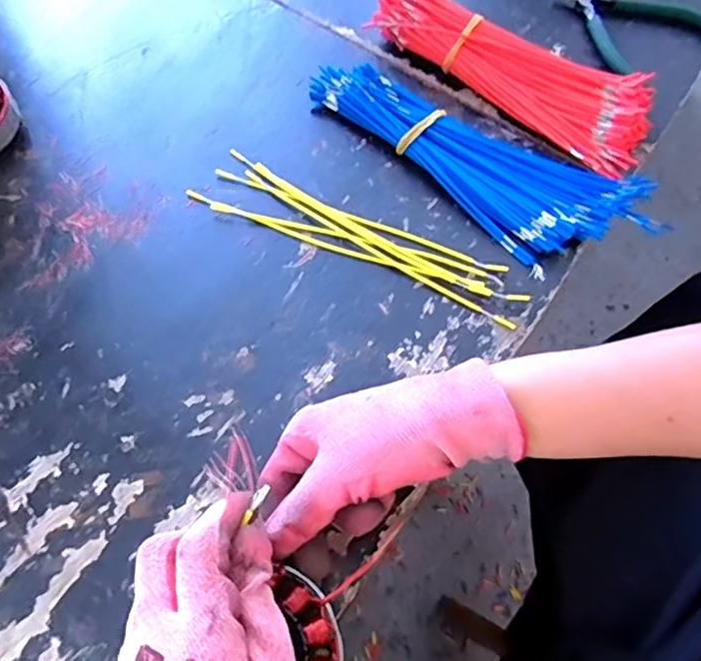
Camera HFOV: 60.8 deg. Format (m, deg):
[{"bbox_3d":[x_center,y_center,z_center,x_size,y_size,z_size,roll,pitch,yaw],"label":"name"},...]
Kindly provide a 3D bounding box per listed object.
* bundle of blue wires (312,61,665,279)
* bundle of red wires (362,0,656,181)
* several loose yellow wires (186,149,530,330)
[{"bbox_3d":[0.091,-0.131,0.463,0.277,0.024,0.106,32,66,11],"label":"bundle of blue wires"},{"bbox_3d":[0.134,-0.223,0.501,0.254,0.044,0.087,37,67,14],"label":"bundle of red wires"},{"bbox_3d":[0.007,-0.070,0.437,0.243,0.011,0.049,25,65,8],"label":"several loose yellow wires"}]

